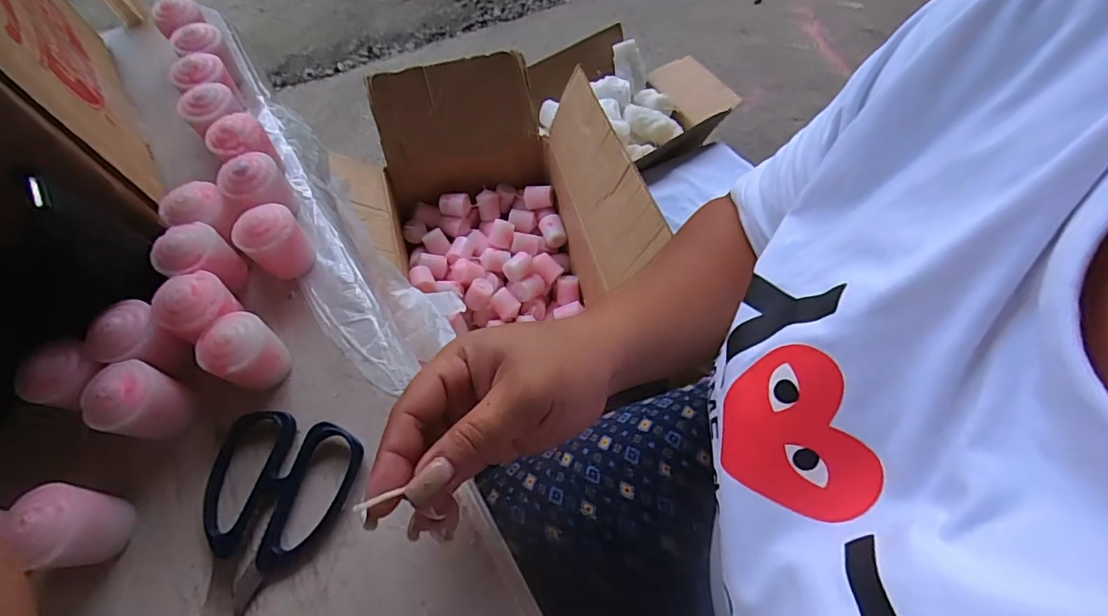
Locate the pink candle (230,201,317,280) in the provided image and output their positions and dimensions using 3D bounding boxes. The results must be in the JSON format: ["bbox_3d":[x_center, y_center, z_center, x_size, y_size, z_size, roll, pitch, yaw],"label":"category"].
[{"bbox_3d":[-0.179,-0.040,0.337,0.036,0.044,0.035,0,62,1],"label":"pink candle"}]

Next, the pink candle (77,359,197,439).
[{"bbox_3d":[-0.228,0.054,0.288,0.032,0.046,0.036,16,64,9],"label":"pink candle"}]

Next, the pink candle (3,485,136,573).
[{"bbox_3d":[-0.239,0.108,0.255,0.032,0.041,0.034,7,63,5],"label":"pink candle"}]

